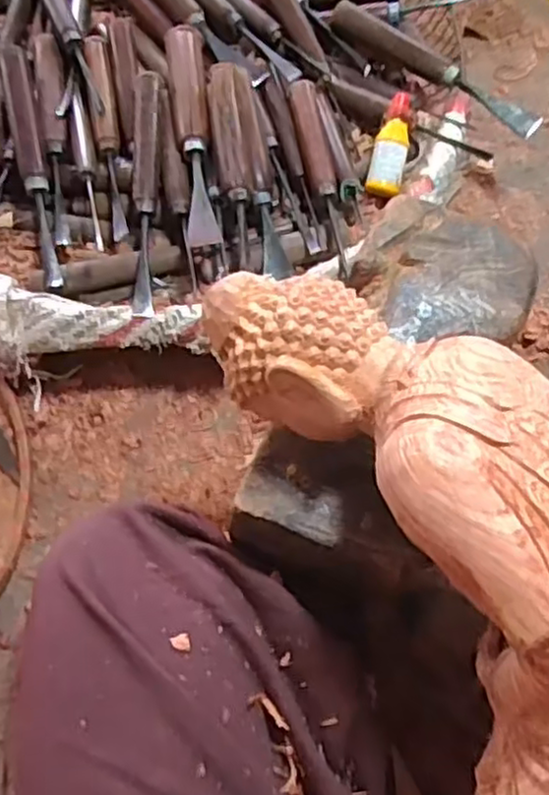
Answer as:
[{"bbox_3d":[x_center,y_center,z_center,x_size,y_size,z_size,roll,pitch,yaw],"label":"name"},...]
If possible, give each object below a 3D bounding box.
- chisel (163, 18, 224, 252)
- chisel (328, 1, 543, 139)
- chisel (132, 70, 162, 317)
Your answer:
[{"bbox_3d":[-0.059,-0.194,0.523,0.026,0.027,0.197,-6,68,-6],"label":"chisel"},{"bbox_3d":[0.123,-0.259,0.566,0.191,0.022,0.017,38,70,12],"label":"chisel"},{"bbox_3d":[-0.090,-0.148,0.508,0.019,0.028,0.190,-2,68,-4],"label":"chisel"}]

